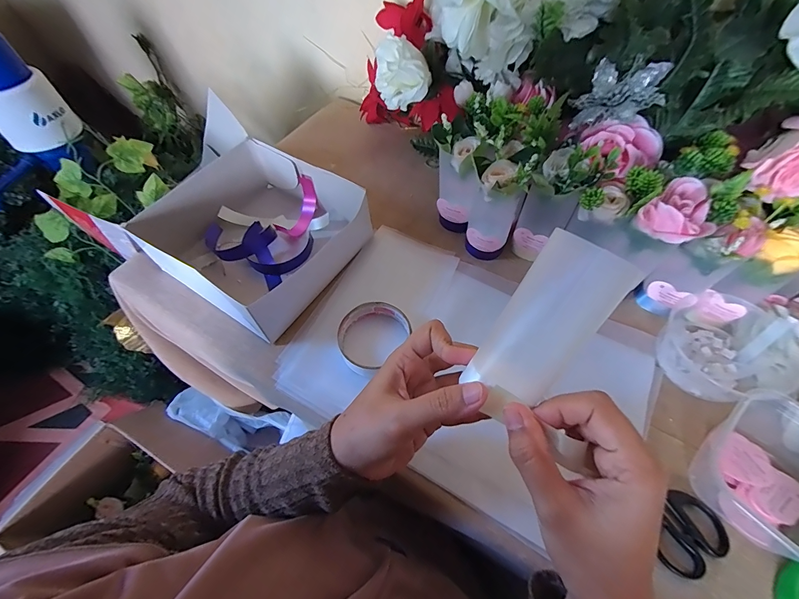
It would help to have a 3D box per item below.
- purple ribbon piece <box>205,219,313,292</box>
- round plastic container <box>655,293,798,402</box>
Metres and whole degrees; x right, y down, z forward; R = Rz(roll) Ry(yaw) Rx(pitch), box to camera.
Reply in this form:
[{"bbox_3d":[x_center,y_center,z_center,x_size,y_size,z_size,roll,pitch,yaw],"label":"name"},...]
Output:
[{"bbox_3d":[-0.193,-0.076,0.475,0.154,0.026,0.085,27,62,16],"label":"purple ribbon piece"},{"bbox_3d":[0.341,0.049,0.375,0.117,0.051,0.108,-6,58,-4],"label":"round plastic container"}]

